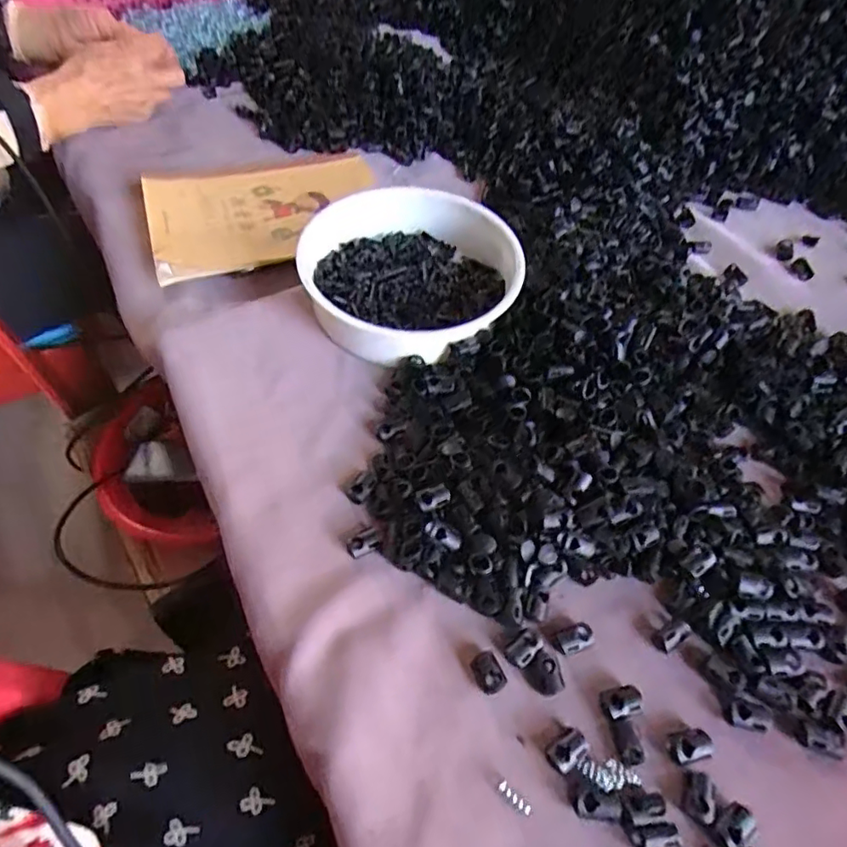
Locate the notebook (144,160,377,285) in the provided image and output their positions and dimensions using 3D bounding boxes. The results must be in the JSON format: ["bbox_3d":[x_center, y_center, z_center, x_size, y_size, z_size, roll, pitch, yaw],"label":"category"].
[{"bbox_3d":[-0.140,-0.193,0.510,0.204,0.015,0.147,-12,56,-12],"label":"notebook"}]

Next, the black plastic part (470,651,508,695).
[{"bbox_3d":[0.034,0.129,0.291,0.015,0.009,0.019,-21,60,-18],"label":"black plastic part"}]

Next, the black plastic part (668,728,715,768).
[{"bbox_3d":[0.132,0.158,0.277,0.022,0.005,0.013,-12,58,-13],"label":"black plastic part"}]

